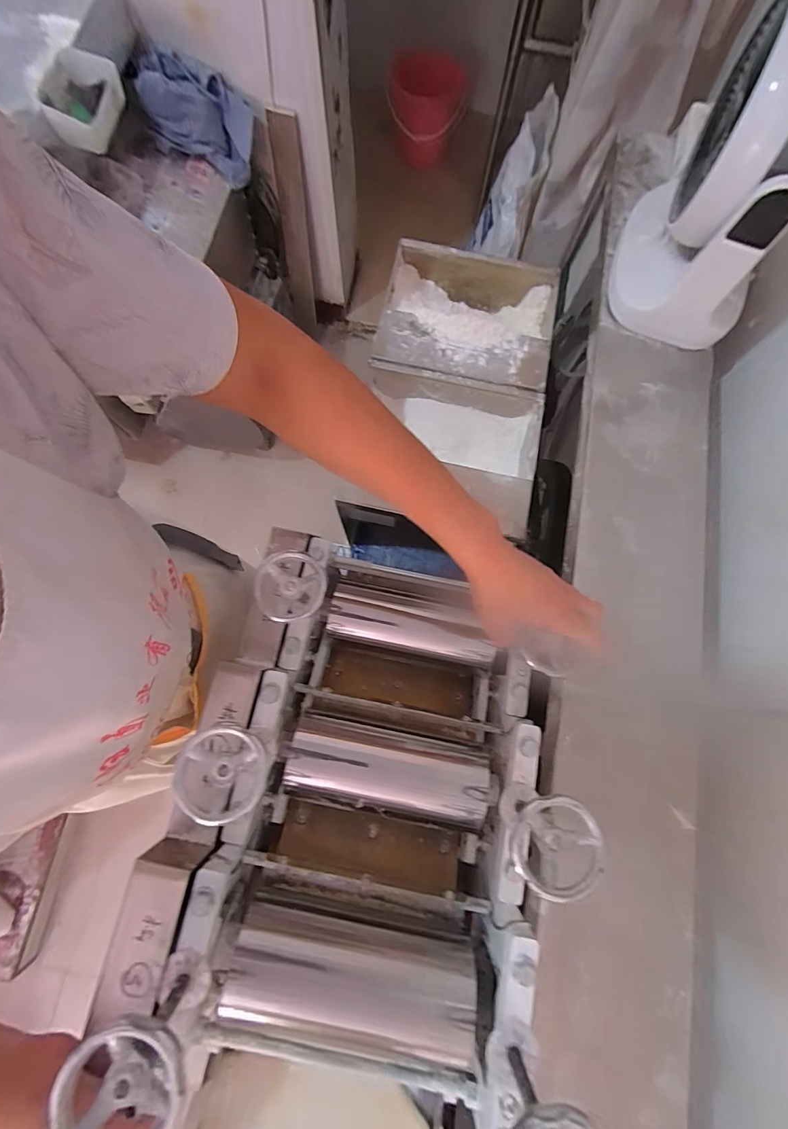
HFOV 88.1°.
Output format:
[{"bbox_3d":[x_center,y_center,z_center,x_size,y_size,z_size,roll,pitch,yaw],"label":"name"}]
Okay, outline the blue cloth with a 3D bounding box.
[{"bbox_3d":[-0.466,-1.061,0.977,0.216,0.169,0.137,6,78,0],"label":"blue cloth"}]

